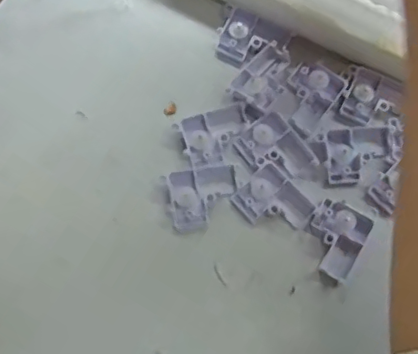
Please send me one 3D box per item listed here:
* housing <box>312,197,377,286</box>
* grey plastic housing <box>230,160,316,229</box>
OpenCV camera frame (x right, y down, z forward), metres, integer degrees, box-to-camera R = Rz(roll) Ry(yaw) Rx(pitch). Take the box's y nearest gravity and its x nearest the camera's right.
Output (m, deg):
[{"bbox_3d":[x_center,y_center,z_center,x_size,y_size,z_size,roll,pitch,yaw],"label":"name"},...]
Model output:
[{"bbox_3d":[0.080,0.039,0.364,0.037,0.012,0.044,34,76,9],"label":"housing"},{"bbox_3d":[0.043,0.016,0.368,0.044,0.013,0.038,42,78,10],"label":"grey plastic housing"}]

